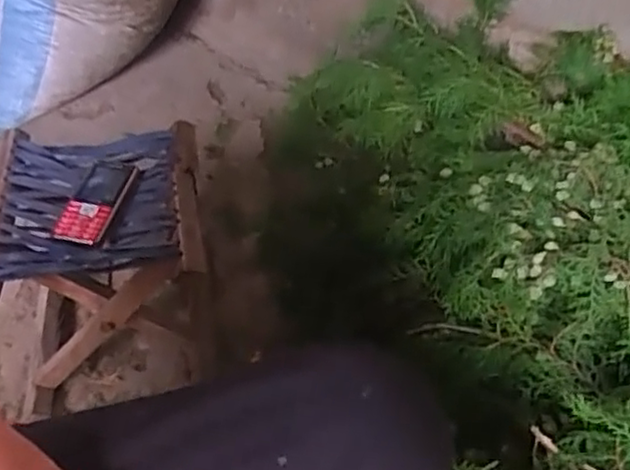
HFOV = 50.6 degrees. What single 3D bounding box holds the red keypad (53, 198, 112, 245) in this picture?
[{"bbox_3d":[-0.252,-0.014,0.722,0.049,0.005,0.053,14,61,6],"label":"red keypad"}]

